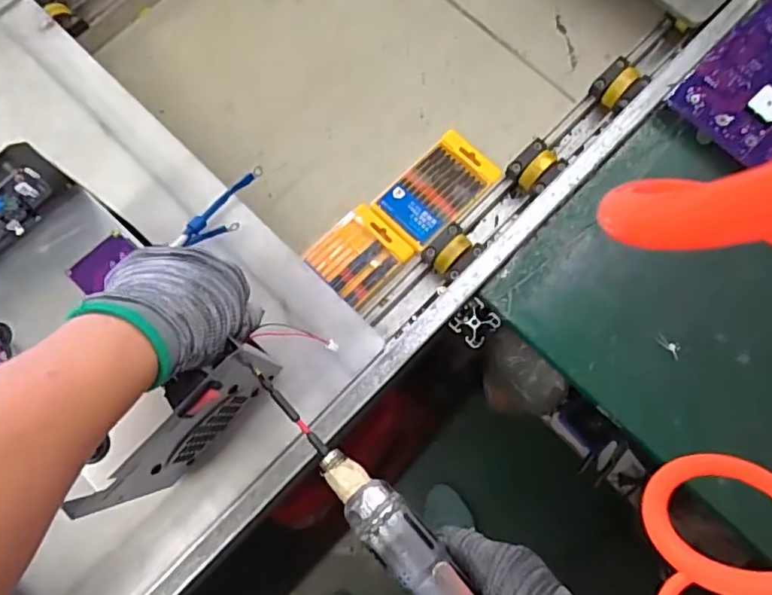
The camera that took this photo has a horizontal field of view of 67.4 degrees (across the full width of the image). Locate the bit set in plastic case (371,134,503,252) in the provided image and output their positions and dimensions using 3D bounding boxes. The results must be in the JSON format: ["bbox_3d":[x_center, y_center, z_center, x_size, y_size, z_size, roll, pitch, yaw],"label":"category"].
[{"bbox_3d":[0.060,-0.128,0.685,0.136,0.011,0.085,-44,80,-8],"label":"bit set in plastic case"}]

